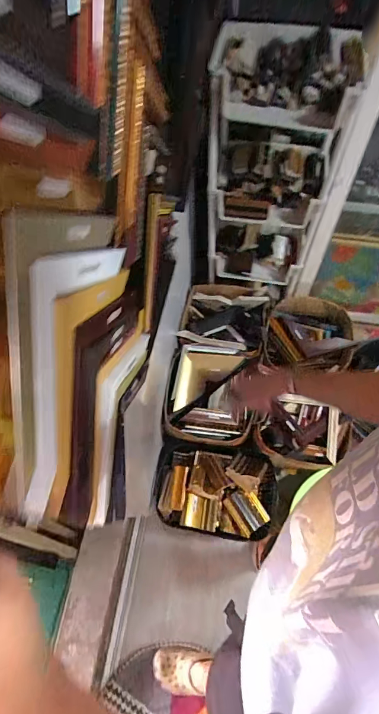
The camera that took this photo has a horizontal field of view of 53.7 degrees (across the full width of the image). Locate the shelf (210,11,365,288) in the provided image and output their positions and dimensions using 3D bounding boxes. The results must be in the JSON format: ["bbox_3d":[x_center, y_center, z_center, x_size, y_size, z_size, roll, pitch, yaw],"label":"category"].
[{"bbox_3d":[0.220,-0.511,1.098,0.316,0.655,0.246,6,67,4],"label":"shelf"}]

